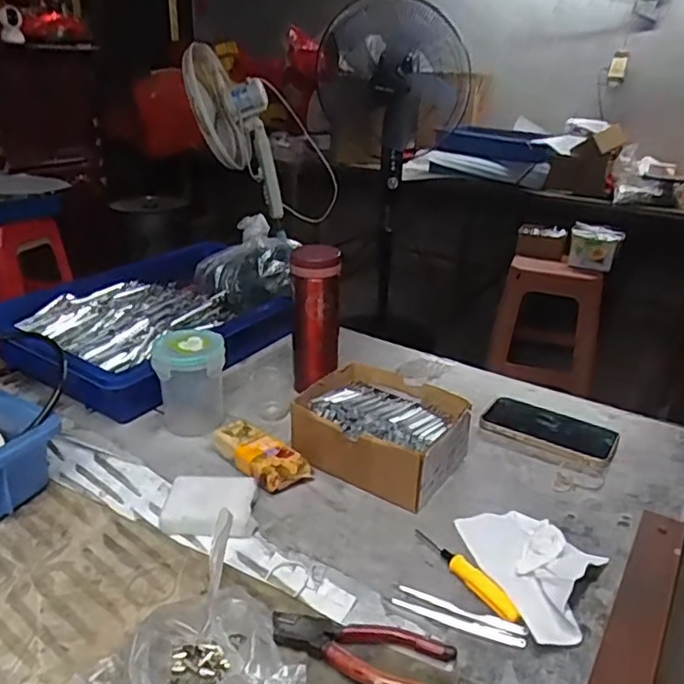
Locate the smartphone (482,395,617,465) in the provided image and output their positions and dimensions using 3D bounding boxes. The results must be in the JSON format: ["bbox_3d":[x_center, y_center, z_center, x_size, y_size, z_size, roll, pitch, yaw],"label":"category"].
[{"bbox_3d":[0.239,0.099,0.704,0.145,0.007,0.075,17,28,28],"label":"smartphone"}]

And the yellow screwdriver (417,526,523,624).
[{"bbox_3d":[0.105,0.192,0.510,0.017,0.012,0.116,-12,29,-29],"label":"yellow screwdriver"}]

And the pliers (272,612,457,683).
[{"bbox_3d":[0.014,0.221,0.438,0.132,0.012,0.050,11,26,17],"label":"pliers"}]

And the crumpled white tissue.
[{"bbox_3d":[0.169,0.184,0.516,0.098,0.031,0.144,-7,27,-20],"label":"crumpled white tissue"}]

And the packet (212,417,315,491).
[{"bbox_3d":[-0.088,0.121,0.633,0.108,0.031,0.051,21,30,34],"label":"packet"}]

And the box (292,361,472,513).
[{"bbox_3d":[0.044,0.092,0.649,0.167,0.064,0.132,14,27,23],"label":"box"}]

